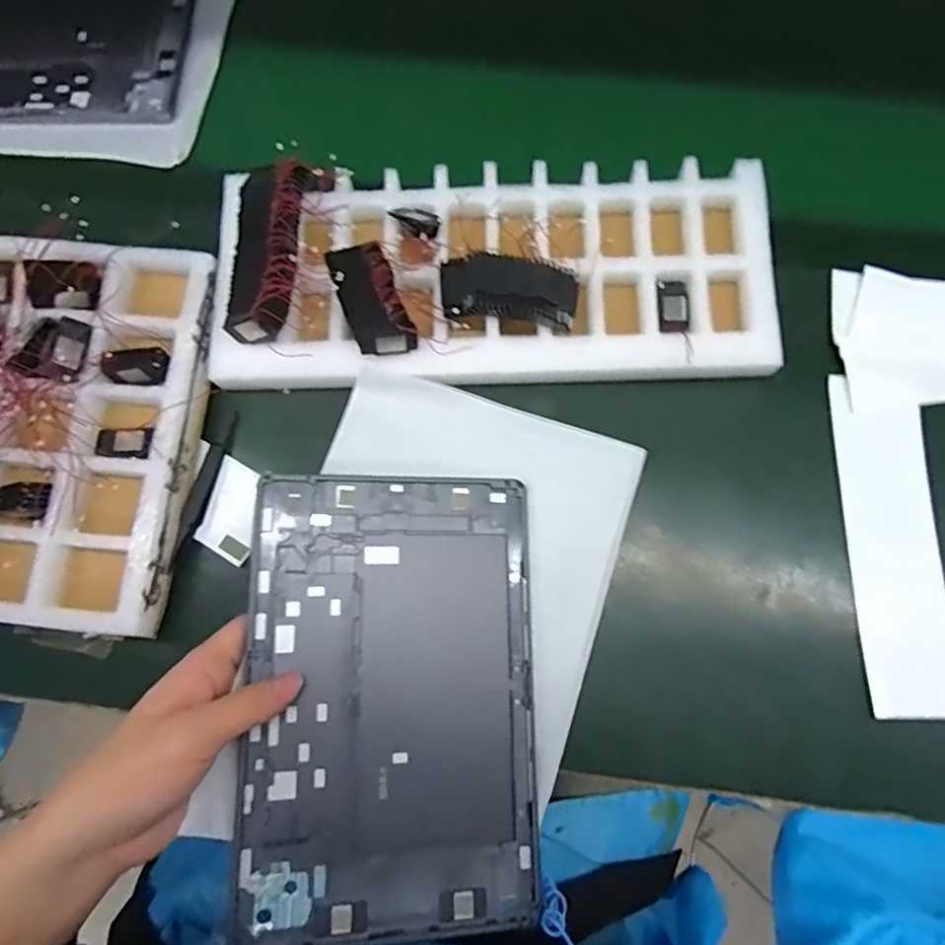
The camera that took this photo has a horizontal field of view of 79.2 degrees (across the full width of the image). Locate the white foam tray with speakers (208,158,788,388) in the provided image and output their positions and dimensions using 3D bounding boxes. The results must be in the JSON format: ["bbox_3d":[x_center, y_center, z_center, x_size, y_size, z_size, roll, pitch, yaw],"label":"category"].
[{"bbox_3d":[0.013,-0.138,0.388,0.373,0.043,0.154,-1,77,1],"label":"white foam tray with speakers"}]

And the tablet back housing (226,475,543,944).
[{"bbox_3d":[-0.045,0.130,0.337,0.166,0.007,0.252,2,77,-10],"label":"tablet back housing"}]

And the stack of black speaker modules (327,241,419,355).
[{"bbox_3d":[-0.065,-0.110,0.369,0.037,0.025,0.072,-23,78,-4],"label":"stack of black speaker modules"}]

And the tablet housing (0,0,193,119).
[{"bbox_3d":[-0.363,-0.364,0.474,0.249,0.010,0.151,-1,77,1],"label":"tablet housing"}]

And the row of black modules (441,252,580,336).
[{"bbox_3d":[0.024,-0.116,0.370,0.085,0.025,0.041,3,77,2],"label":"row of black modules"}]

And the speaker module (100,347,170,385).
[{"bbox_3d":[-0.223,-0.071,0.380,0.045,0.009,0.026,2,77,2],"label":"speaker module"}]

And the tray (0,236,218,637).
[{"bbox_3d":[-0.289,-0.036,0.371,0.207,0.061,0.254,6,77,2],"label":"tray"}]

